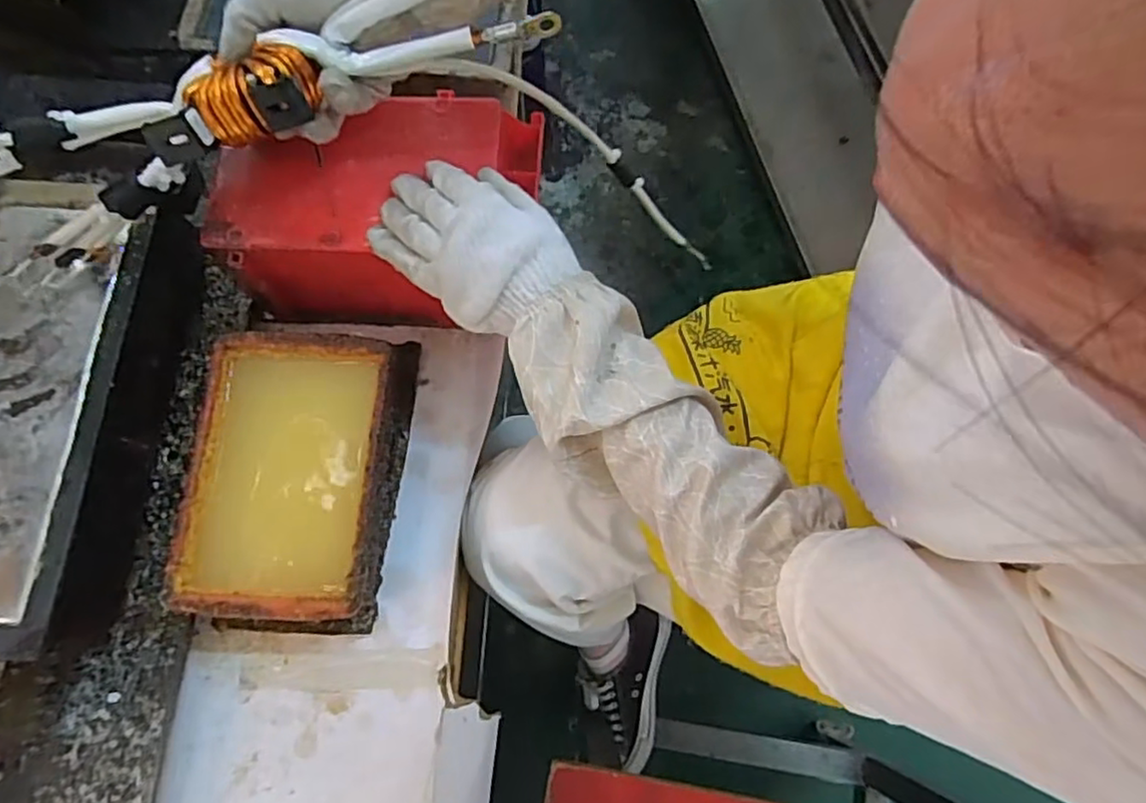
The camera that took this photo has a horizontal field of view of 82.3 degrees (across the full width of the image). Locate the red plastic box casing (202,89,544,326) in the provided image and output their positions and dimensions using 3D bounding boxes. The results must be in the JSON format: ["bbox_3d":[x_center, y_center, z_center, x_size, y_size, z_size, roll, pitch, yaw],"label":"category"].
[{"bbox_3d":[-0.143,-0.150,0.525,0.230,0.114,0.138,0,74,-1],"label":"red plastic box casing"}]

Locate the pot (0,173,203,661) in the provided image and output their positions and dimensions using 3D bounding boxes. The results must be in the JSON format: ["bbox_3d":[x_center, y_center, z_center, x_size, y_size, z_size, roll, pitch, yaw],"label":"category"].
[{"bbox_3d":[-0.391,0.006,0.495,0.149,0.091,0.339,5,74,1],"label":"pot"}]

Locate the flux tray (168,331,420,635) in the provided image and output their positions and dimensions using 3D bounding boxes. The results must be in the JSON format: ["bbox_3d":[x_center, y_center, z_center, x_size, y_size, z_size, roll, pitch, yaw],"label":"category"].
[{"bbox_3d":[-0.204,0.053,0.494,0.135,0.066,0.224,3,74,0],"label":"flux tray"}]

